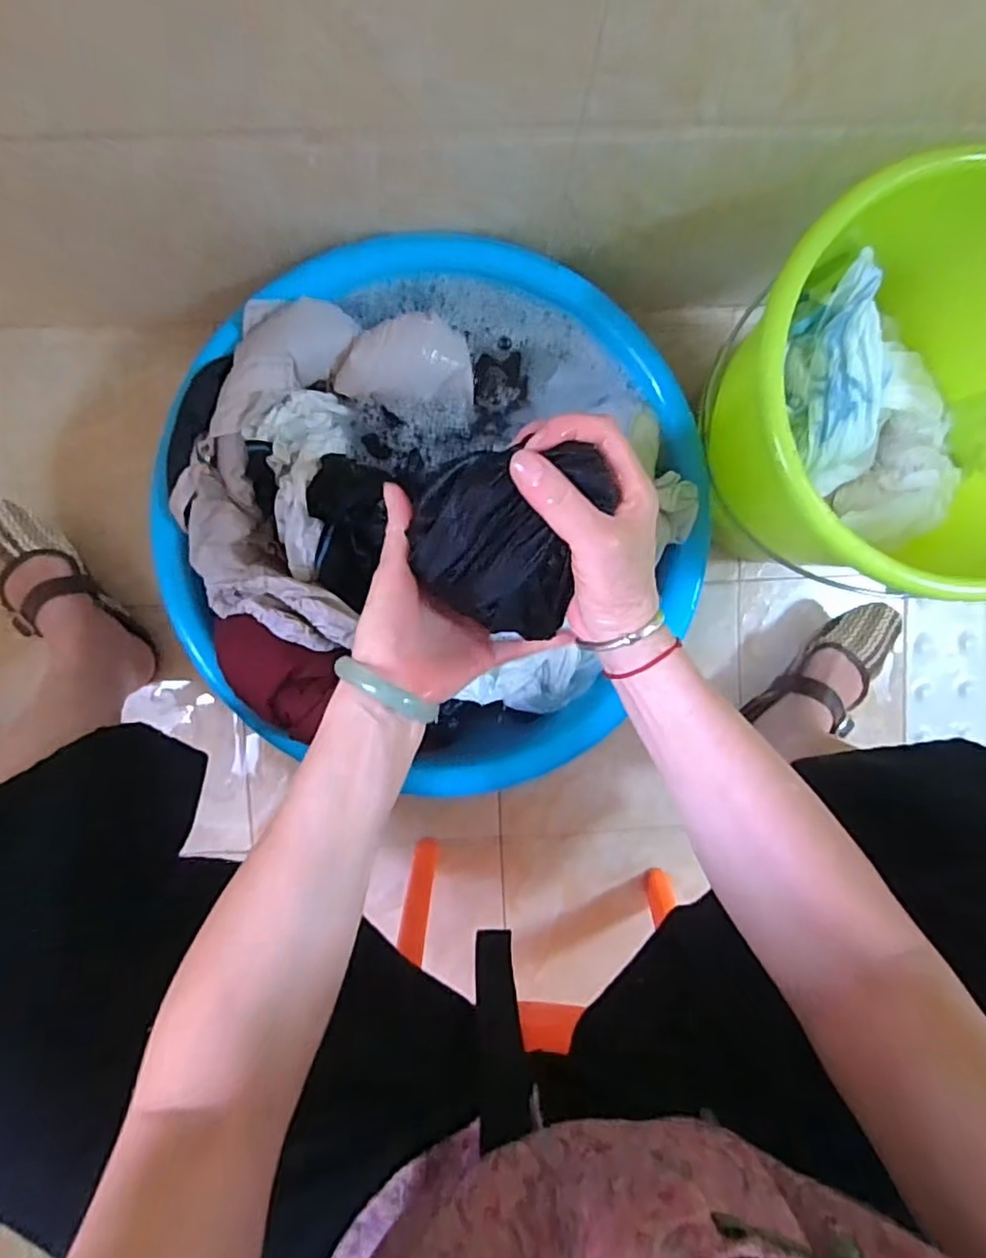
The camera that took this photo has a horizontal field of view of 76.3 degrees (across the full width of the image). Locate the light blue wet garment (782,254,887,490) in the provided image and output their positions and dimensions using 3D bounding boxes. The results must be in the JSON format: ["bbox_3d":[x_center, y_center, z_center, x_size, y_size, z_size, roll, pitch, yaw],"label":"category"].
[{"bbox_3d":[0.301,-0.216,0.556,0.069,0.058,0.183,-12,111,-2],"label":"light blue wet garment"}]

